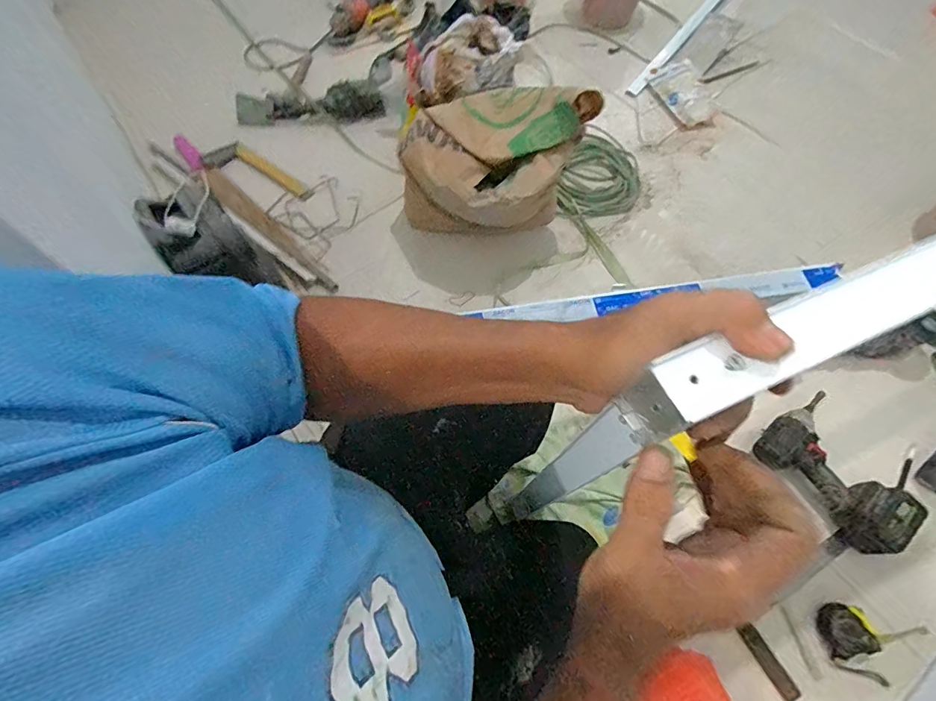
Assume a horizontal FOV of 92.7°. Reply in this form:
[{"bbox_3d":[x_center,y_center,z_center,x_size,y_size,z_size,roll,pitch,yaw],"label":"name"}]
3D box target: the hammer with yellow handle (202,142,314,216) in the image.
[{"bbox_3d":[-0.560,-0.462,1.186,0.321,0.032,0.129,37,69,17],"label":"hammer with yellow handle"}]

